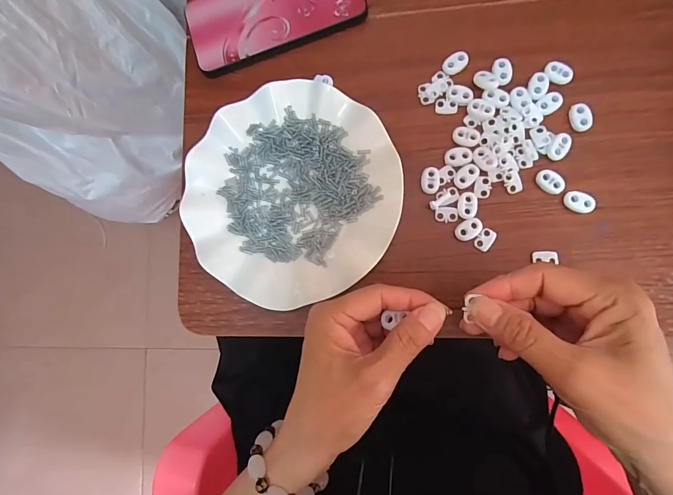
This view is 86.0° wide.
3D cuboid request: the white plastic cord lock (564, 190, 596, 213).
[{"bbox_3d":[0.195,-0.036,0.290,0.022,0.005,0.015,20,88,8],"label":"white plastic cord lock"}]

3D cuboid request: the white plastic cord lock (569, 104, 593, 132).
[{"bbox_3d":[0.200,-0.107,0.295,0.014,0.004,0.022,-15,84,5],"label":"white plastic cord lock"}]

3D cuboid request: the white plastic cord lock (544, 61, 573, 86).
[{"bbox_3d":[0.185,-0.145,0.300,0.023,0.004,0.017,24,89,8],"label":"white plastic cord lock"}]

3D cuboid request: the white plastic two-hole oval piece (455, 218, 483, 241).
[{"bbox_3d":[0.110,-0.015,0.300,0.023,0.004,0.016,-29,83,3],"label":"white plastic two-hole oval piece"}]

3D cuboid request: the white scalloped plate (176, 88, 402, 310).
[{"bbox_3d":[-0.040,-0.046,0.312,0.178,0.022,0.181,-1,85,6],"label":"white scalloped plate"}]

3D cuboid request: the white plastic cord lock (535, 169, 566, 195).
[{"bbox_3d":[0.175,-0.053,0.295,0.016,0.005,0.023,-42,82,2],"label":"white plastic cord lock"}]

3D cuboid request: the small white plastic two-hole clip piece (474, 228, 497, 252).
[{"bbox_3d":[0.124,-0.006,0.299,0.013,0.004,0.020,40,91,8],"label":"small white plastic two-hole clip piece"}]

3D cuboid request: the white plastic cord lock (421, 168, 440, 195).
[{"bbox_3d":[0.080,-0.057,0.308,0.015,0.004,0.022,4,86,7],"label":"white plastic cord lock"}]

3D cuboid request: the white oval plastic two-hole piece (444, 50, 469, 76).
[{"bbox_3d":[0.104,-0.160,0.314,0.022,0.005,0.015,-27,83,4],"label":"white oval plastic two-hole piece"}]

